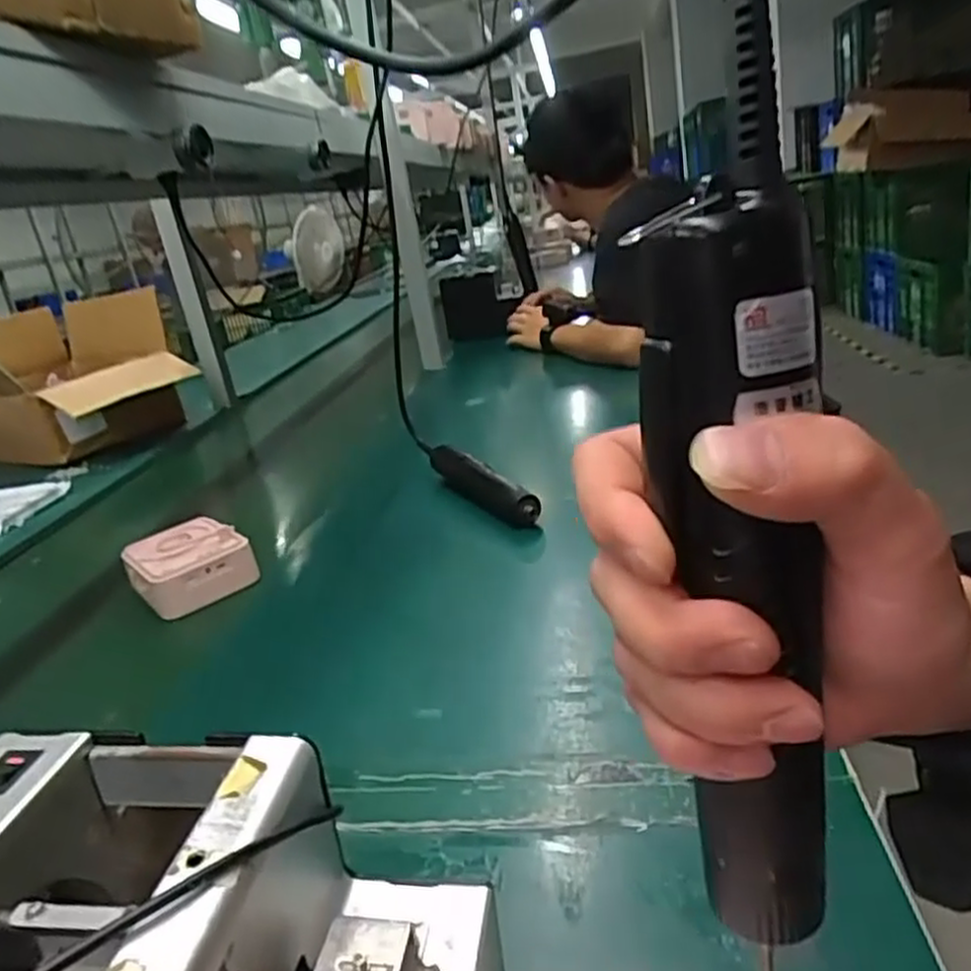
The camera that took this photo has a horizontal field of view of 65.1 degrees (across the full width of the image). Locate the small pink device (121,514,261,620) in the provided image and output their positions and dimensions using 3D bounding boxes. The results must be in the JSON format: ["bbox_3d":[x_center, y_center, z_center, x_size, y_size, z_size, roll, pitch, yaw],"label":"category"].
[{"bbox_3d":[-0.296,0.079,0.754,0.096,0.055,0.111,-26,25,-35],"label":"small pink device"}]

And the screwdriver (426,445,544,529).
[{"bbox_3d":[-0.008,-0.001,0.833,0.037,0.051,0.214,-20,22,-23],"label":"screwdriver"}]

